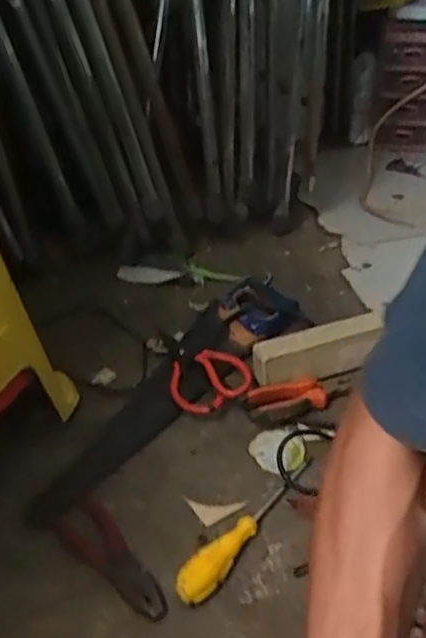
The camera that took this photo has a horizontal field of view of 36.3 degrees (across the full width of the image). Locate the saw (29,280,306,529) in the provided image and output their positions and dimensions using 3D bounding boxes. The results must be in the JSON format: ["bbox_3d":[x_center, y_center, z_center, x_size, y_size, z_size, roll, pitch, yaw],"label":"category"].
[{"bbox_3d":[-0.029,0.079,0.839,0.126,0.035,0.518,19,40,30],"label":"saw"}]

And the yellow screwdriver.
[{"bbox_3d":[0.036,0.205,0.666,0.029,0.031,0.213,19,40,30],"label":"yellow screwdriver"}]

